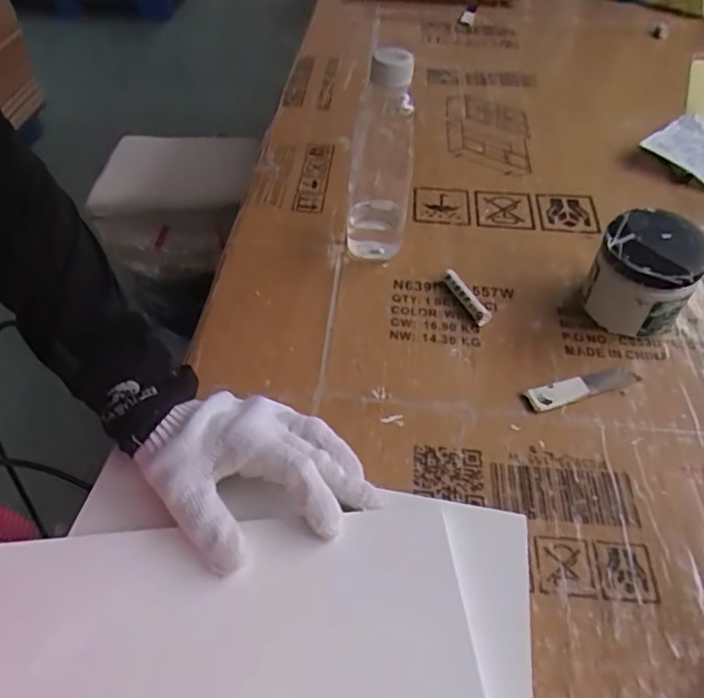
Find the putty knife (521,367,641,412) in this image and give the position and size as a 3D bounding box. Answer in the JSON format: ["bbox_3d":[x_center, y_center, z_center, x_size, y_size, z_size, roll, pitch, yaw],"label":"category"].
[{"bbox_3d":[0.189,0.030,0.468,0.101,0.008,0.020,-15,50,-13],"label":"putty knife"}]

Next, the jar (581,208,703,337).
[{"bbox_3d":[0.252,-0.063,0.500,0.081,0.089,0.072,30,54,24],"label":"jar"}]

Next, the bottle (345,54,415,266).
[{"bbox_3d":[0.025,-0.166,0.506,0.056,0.203,0.055,1,48,1],"label":"bottle"}]

